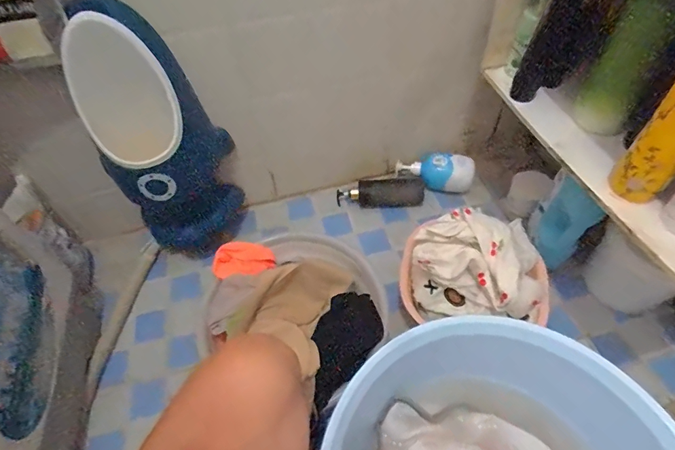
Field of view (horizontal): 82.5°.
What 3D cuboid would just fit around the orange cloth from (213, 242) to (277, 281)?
[{"bbox_3d":[-0.188,0.069,0.768,0.116,0.055,0.055,-14,50,-6],"label":"orange cloth"}]

